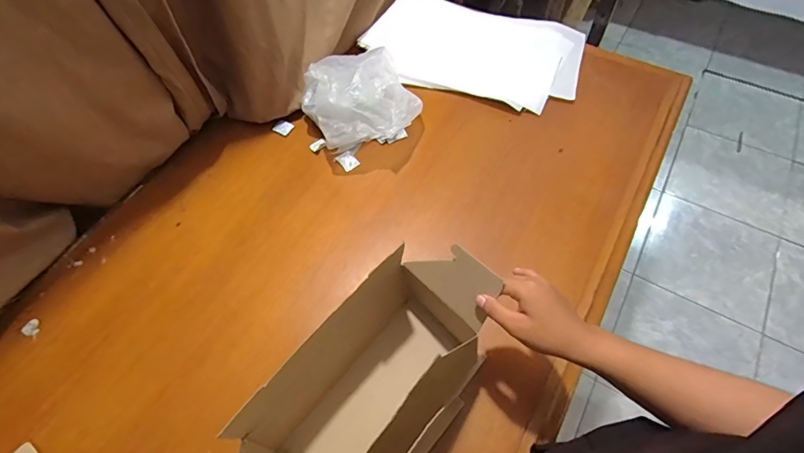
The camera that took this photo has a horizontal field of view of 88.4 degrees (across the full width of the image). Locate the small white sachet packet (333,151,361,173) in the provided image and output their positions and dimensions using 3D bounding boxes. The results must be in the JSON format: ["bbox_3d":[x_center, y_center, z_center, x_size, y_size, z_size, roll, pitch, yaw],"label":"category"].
[{"bbox_3d":[-0.101,-0.120,0.761,0.034,0.004,0.041,-41,65,-20],"label":"small white sachet packet"}]

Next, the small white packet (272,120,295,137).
[{"bbox_3d":[-0.228,-0.189,0.794,0.035,0.005,0.029,26,64,17],"label":"small white packet"}]

